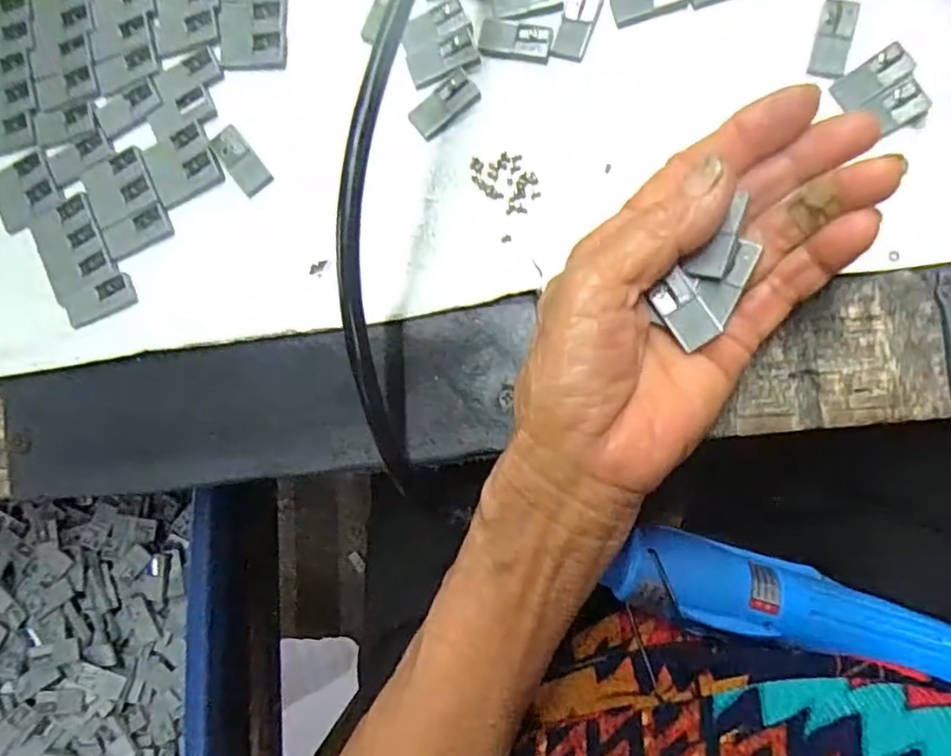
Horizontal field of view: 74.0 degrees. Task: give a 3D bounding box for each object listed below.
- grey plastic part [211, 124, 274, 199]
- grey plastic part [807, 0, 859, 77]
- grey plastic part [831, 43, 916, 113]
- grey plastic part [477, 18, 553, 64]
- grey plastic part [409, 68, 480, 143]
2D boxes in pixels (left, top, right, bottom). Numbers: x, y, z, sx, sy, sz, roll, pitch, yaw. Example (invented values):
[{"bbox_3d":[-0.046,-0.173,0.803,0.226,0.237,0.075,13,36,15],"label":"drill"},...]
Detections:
[{"bbox_3d":[-0.095,-0.088,0.255,0.013,0.005,0.029,-37,85,3],"label":"grey plastic part"},{"bbox_3d":[0.133,-0.126,0.232,0.013,0.004,0.029,14,90,6],"label":"grey plastic part"},{"bbox_3d":[0.145,-0.110,0.229,0.028,0.004,0.013,-30,86,4],"label":"grey plastic part"},{"bbox_3d":[0.015,-0.131,0.244,0.028,0.004,0.014,12,89,6],"label":"grey plastic part"},{"bbox_3d":[-0.012,-0.107,0.246,0.028,0.004,0.014,-39,85,3],"label":"grey plastic part"}]

